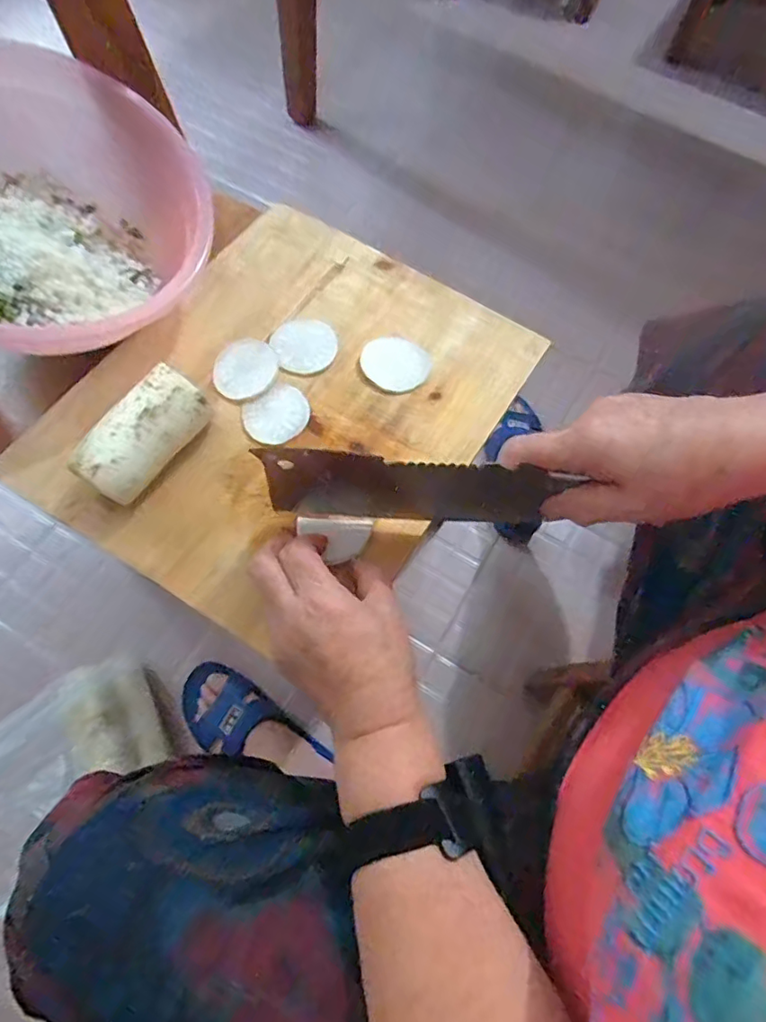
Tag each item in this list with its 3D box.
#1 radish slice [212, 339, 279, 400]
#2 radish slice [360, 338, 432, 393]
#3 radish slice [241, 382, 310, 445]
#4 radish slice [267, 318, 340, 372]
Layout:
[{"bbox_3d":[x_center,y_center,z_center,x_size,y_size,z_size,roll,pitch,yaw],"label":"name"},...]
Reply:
[{"bbox_3d":[-0.114,-0.119,0.453,0.048,0.004,0.057,21,69,6],"label":"radish slice"},{"bbox_3d":[0.011,-0.125,0.460,0.057,0.007,0.049,16,68,4],"label":"radish slice"},{"bbox_3d":[-0.085,-0.078,0.438,0.053,0.004,0.049,1,68,-2],"label":"radish slice"},{"bbox_3d":[-0.066,-0.142,0.464,0.052,0.005,0.055,1,68,-2],"label":"radish slice"}]

